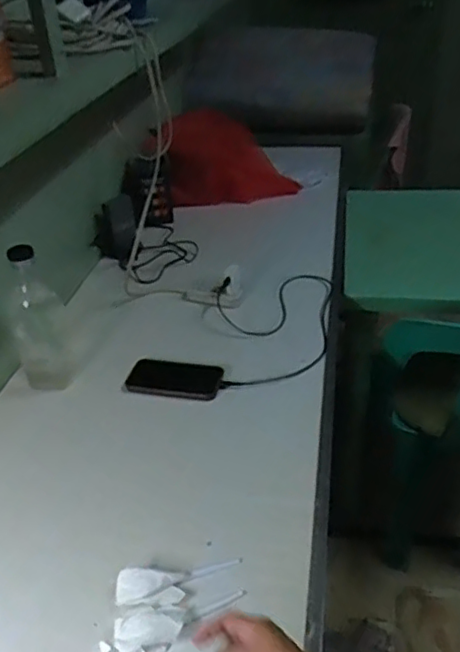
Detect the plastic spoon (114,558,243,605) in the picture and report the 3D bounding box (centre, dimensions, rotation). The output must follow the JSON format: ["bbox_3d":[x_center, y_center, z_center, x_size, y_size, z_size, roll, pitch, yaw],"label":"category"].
[{"bbox_3d":[-0.060,0.300,0.723,0.147,0.022,0.040,-8,36,-7],"label":"plastic spoon"}]

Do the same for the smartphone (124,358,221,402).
[{"bbox_3d":[-0.096,0.091,1.055,0.161,0.011,0.082,6,37,13],"label":"smartphone"}]

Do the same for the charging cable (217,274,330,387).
[{"bbox_3d":[0.078,-0.018,1.194,0.229,0.033,0.423,10,34,7],"label":"charging cable"}]

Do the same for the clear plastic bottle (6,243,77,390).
[{"bbox_3d":[-0.322,-0.019,1.020,0.093,0.237,0.109,-15,37,-15],"label":"clear plastic bottle"}]

